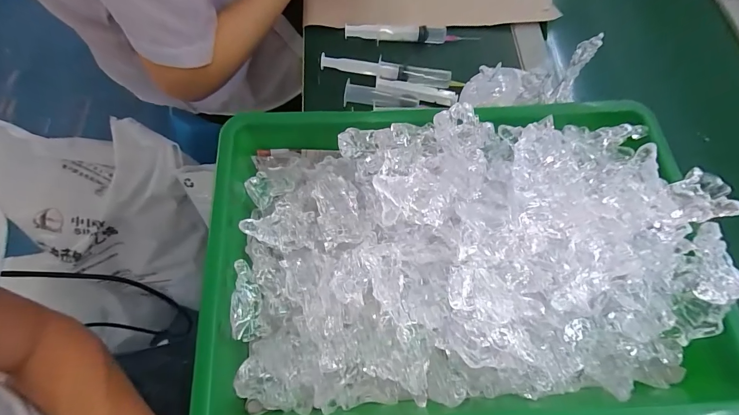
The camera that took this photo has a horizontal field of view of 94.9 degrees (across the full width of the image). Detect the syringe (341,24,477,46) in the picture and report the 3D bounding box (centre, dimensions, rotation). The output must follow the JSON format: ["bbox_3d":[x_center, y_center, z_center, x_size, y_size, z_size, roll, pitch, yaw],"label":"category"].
[{"bbox_3d":[0.058,-0.241,0.467,0.181,0.024,0.021,-1,69,-3],"label":"syringe"}]

